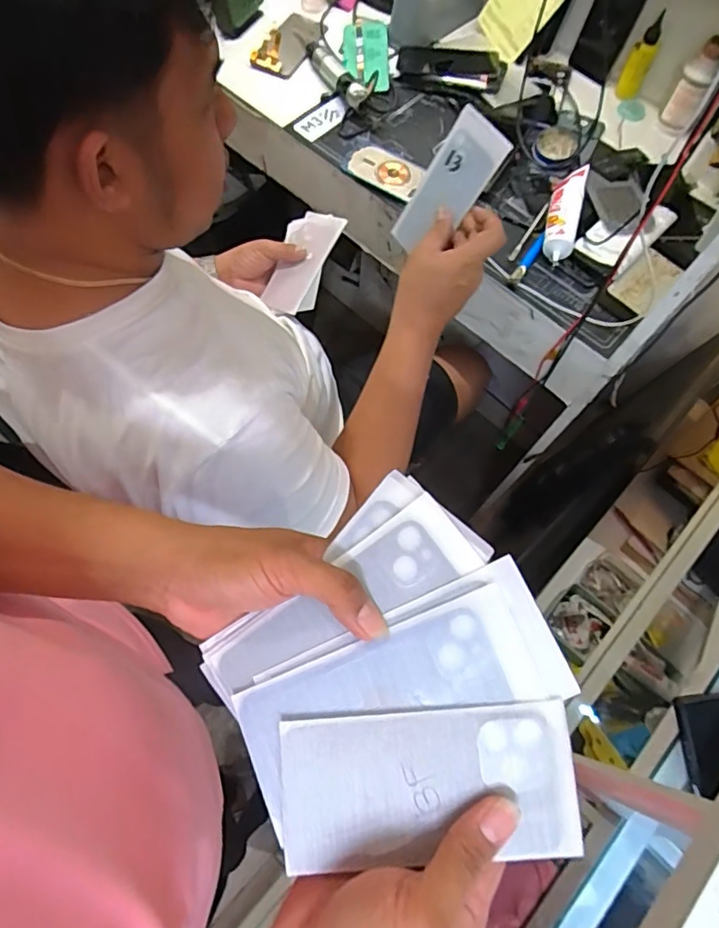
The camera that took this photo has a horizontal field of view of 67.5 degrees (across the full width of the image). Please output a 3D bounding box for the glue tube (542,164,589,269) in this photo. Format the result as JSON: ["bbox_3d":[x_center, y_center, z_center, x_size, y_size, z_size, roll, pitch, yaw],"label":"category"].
[{"bbox_3d":[0.282,-0.346,0.744,0.041,0.047,0.149,15,69,4],"label":"glue tube"}]

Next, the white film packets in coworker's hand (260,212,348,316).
[{"bbox_3d":[-0.089,-0.300,0.808,0.099,0.013,0.162,18,84,33],"label":"white film packets in coworker's hand"}]

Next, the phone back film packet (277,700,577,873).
[{"bbox_3d":[0.036,0.169,0.282,0.150,0.005,0.072,-6,80,1],"label":"phone back film packet"}]

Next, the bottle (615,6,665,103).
[{"bbox_3d":[0.436,-0.625,0.837,0.037,0.111,0.027,34,72,10],"label":"bottle"}]

